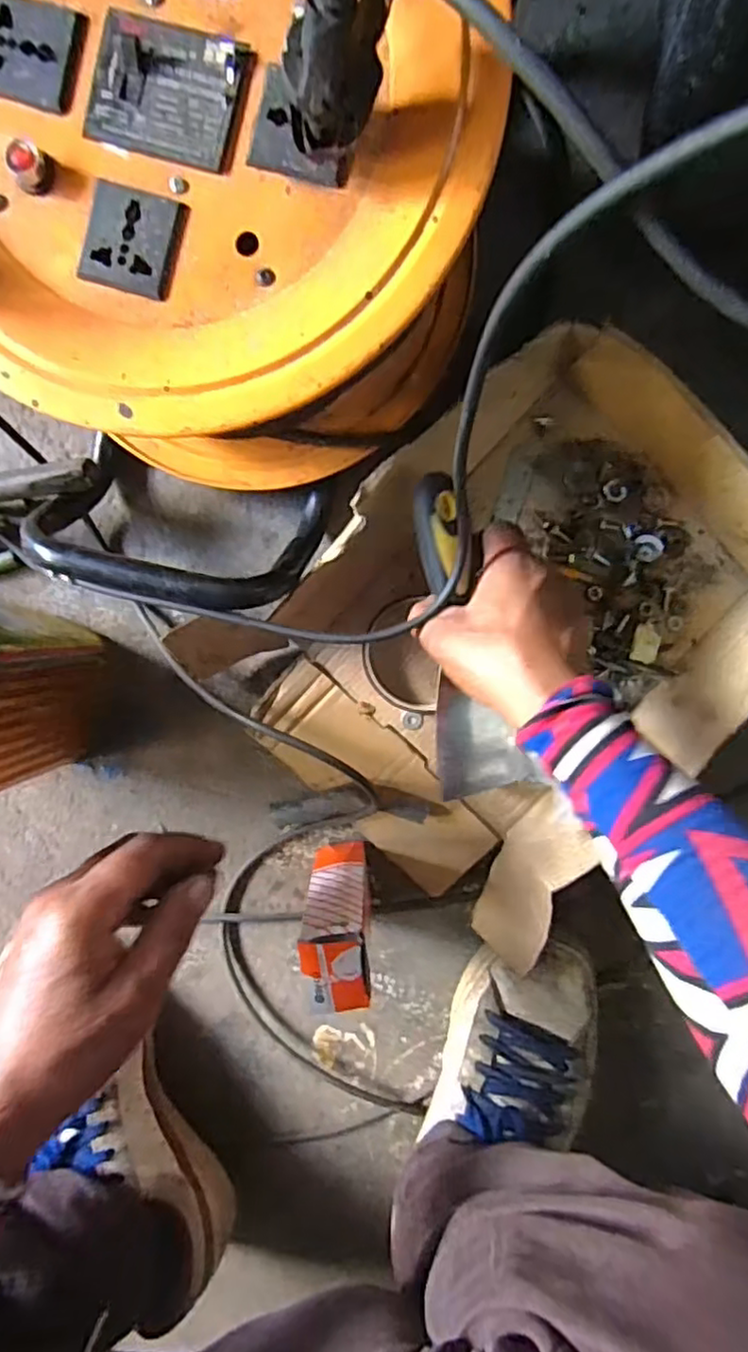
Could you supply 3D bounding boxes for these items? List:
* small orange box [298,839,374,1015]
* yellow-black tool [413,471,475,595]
[{"bbox_3d":[-0.021,0.156,0.432,0.043,0.134,0.051,-1,96,3],"label":"small orange box"},{"bbox_3d":[0.043,-0.086,0.400,0.031,0.015,0.072,-10,103,4],"label":"yellow-black tool"}]

